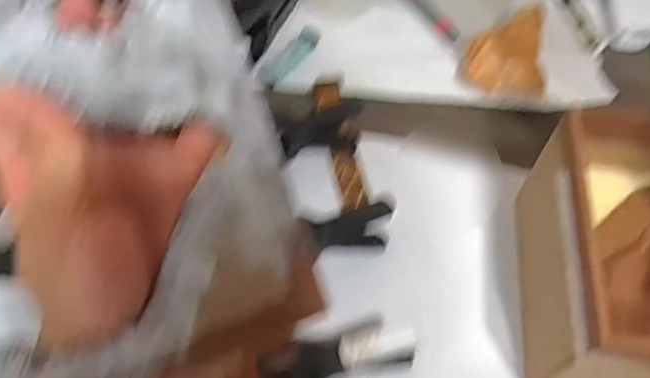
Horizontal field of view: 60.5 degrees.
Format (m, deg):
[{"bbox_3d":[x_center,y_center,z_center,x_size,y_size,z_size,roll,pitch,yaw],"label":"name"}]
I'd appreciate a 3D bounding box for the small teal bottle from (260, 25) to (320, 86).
[{"bbox_3d":[-0.035,-0.138,0.577,0.022,0.011,0.095,29,61,16],"label":"small teal bottle"}]

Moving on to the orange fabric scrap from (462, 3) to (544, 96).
[{"bbox_3d":[0.181,-0.130,0.553,0.080,0.056,0.090,18,59,10],"label":"orange fabric scrap"}]

